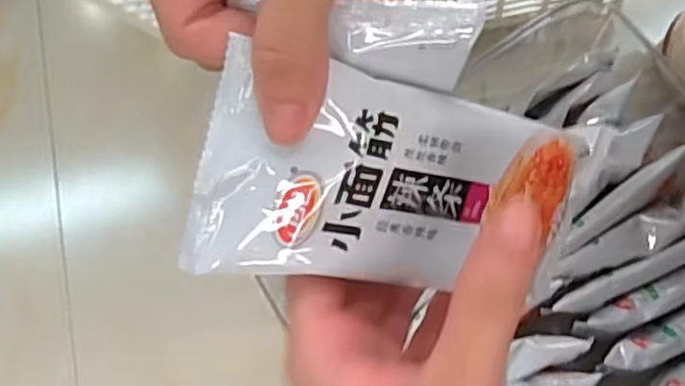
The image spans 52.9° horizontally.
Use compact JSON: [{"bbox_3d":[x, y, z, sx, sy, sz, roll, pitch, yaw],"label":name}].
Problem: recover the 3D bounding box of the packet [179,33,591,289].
[{"bbox_3d":[0.018,-0.002,0.218,0.125,0.009,0.066,7,109,-20],"label":"packet"}]

